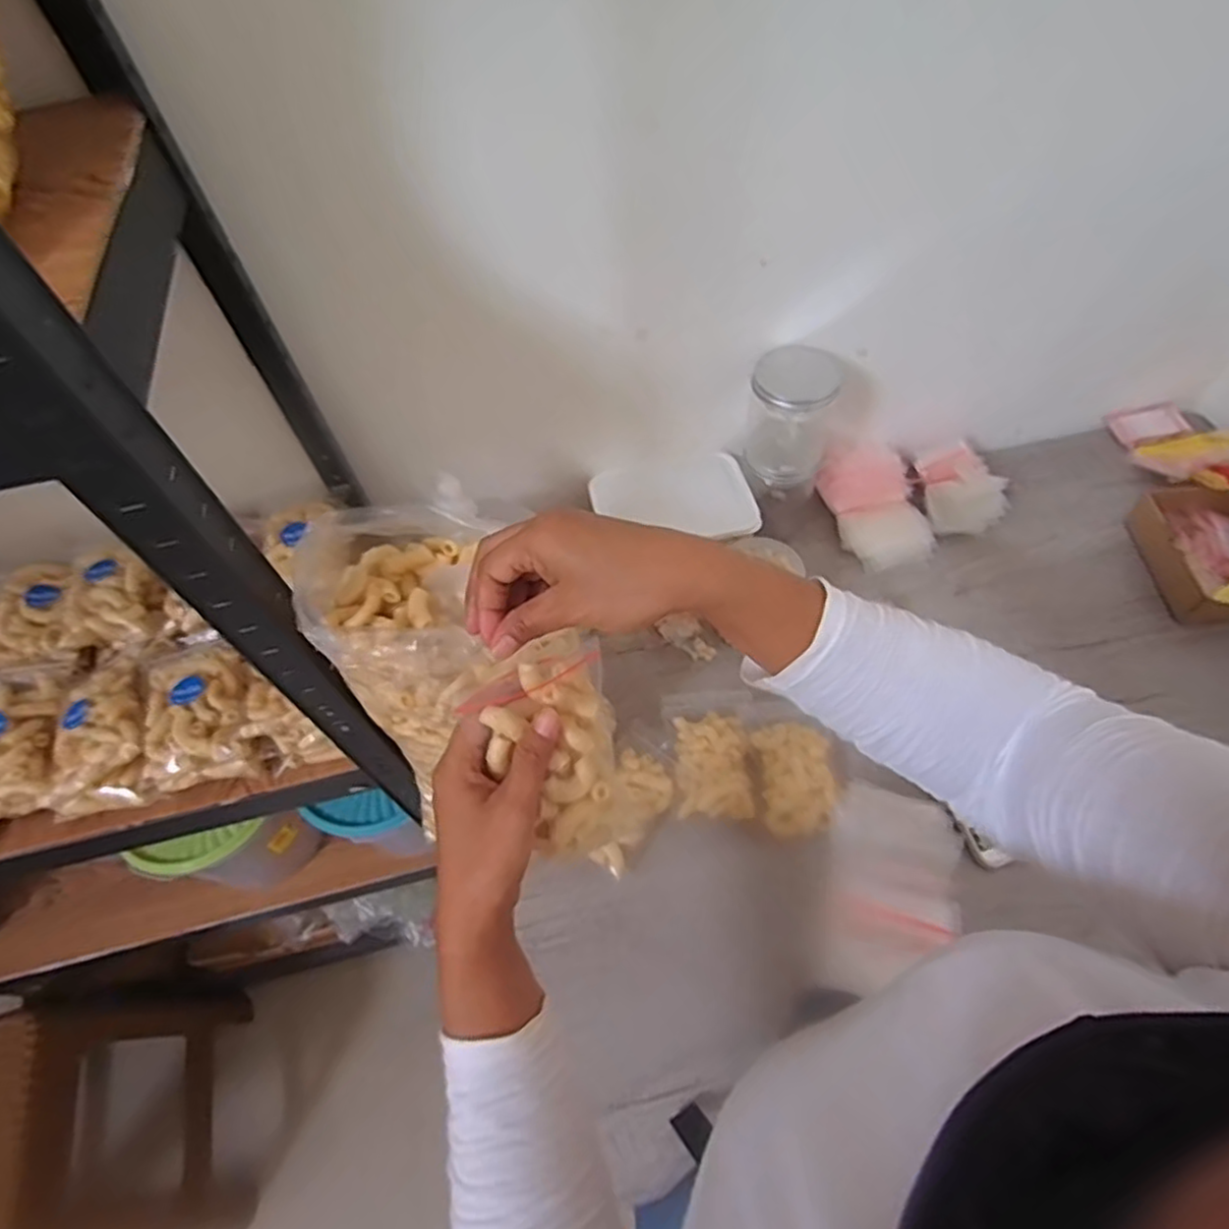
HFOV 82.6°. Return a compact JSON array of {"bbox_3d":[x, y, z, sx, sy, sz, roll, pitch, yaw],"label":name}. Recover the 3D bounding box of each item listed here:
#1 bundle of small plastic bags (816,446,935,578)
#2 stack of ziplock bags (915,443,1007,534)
[{"bbox_3d":[0.335,-0.131,0.882,0.111,0.065,0.147,-15,58,-6],"label":"bundle of small plastic bags"},{"bbox_3d":[0.435,-0.158,0.884,0.089,0.066,0.103,-3,57,2],"label":"stack of ziplock bags"}]

